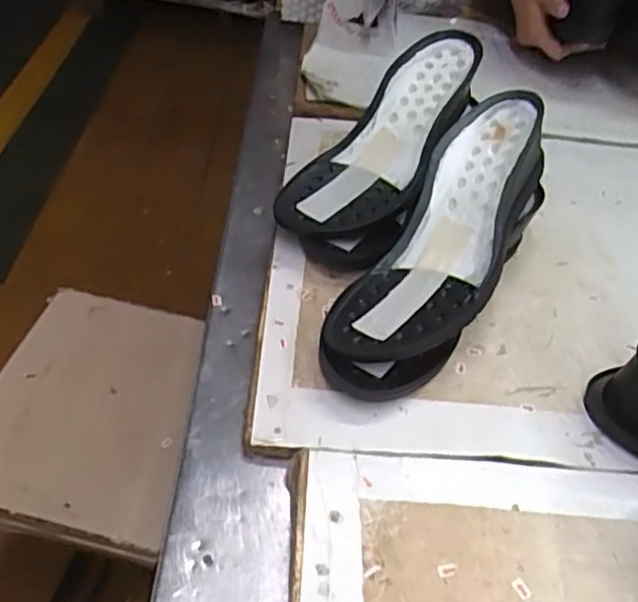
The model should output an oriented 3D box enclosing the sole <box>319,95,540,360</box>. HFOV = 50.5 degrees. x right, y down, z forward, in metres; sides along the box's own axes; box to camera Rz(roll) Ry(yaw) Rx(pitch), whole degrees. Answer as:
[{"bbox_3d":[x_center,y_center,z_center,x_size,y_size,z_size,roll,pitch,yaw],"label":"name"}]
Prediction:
[{"bbox_3d":[0.101,-0.054,0.517,0.090,0.036,0.252,27,74,19],"label":"sole"}]

